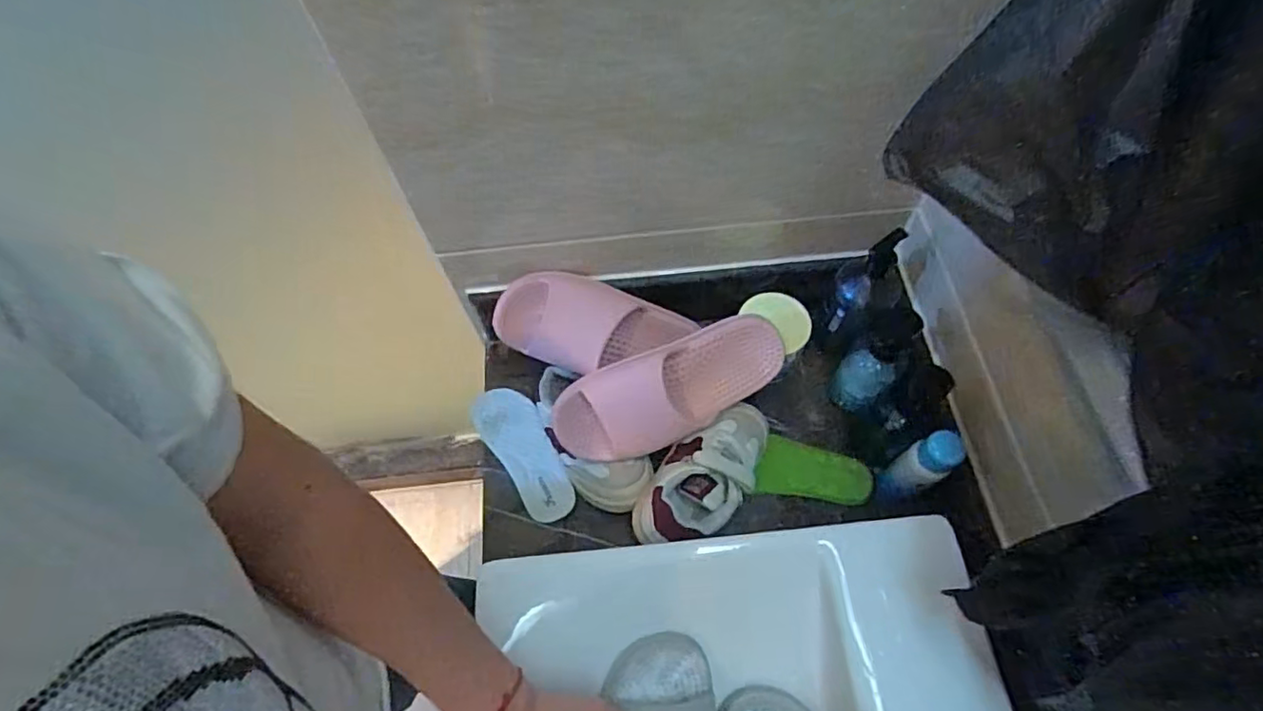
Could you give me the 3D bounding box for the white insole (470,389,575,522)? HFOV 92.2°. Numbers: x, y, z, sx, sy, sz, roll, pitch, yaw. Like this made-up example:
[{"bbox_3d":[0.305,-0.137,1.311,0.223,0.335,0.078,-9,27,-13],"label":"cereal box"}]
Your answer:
[{"bbox_3d":[-0.126,0.110,0.715,0.073,0.009,0.178,-43,69,5],"label":"white insole"}]

